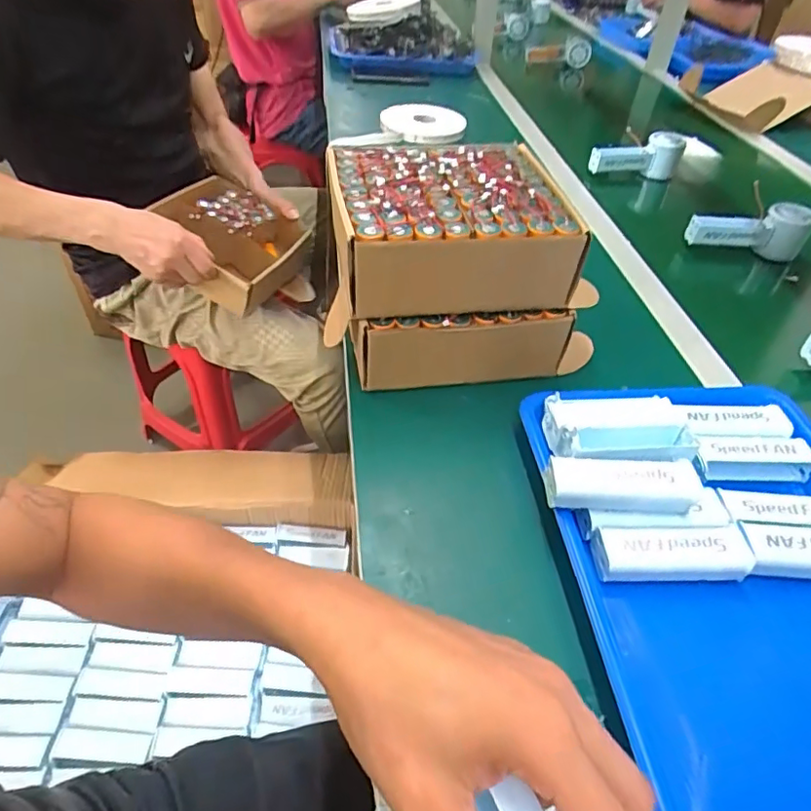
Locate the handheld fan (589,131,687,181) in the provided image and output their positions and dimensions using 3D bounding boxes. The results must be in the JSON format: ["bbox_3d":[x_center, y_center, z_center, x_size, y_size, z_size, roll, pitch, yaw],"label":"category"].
[{"bbox_3d":[0.360,-0.388,0.868,0.141,0.061,0.046,-11,47,-15],"label":"handheld fan"}]

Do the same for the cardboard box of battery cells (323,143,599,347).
[{"bbox_3d":[0.038,-0.159,0.498,0.216,0.079,0.165,-7,46,-11],"label":"cardboard box of battery cells"}]

